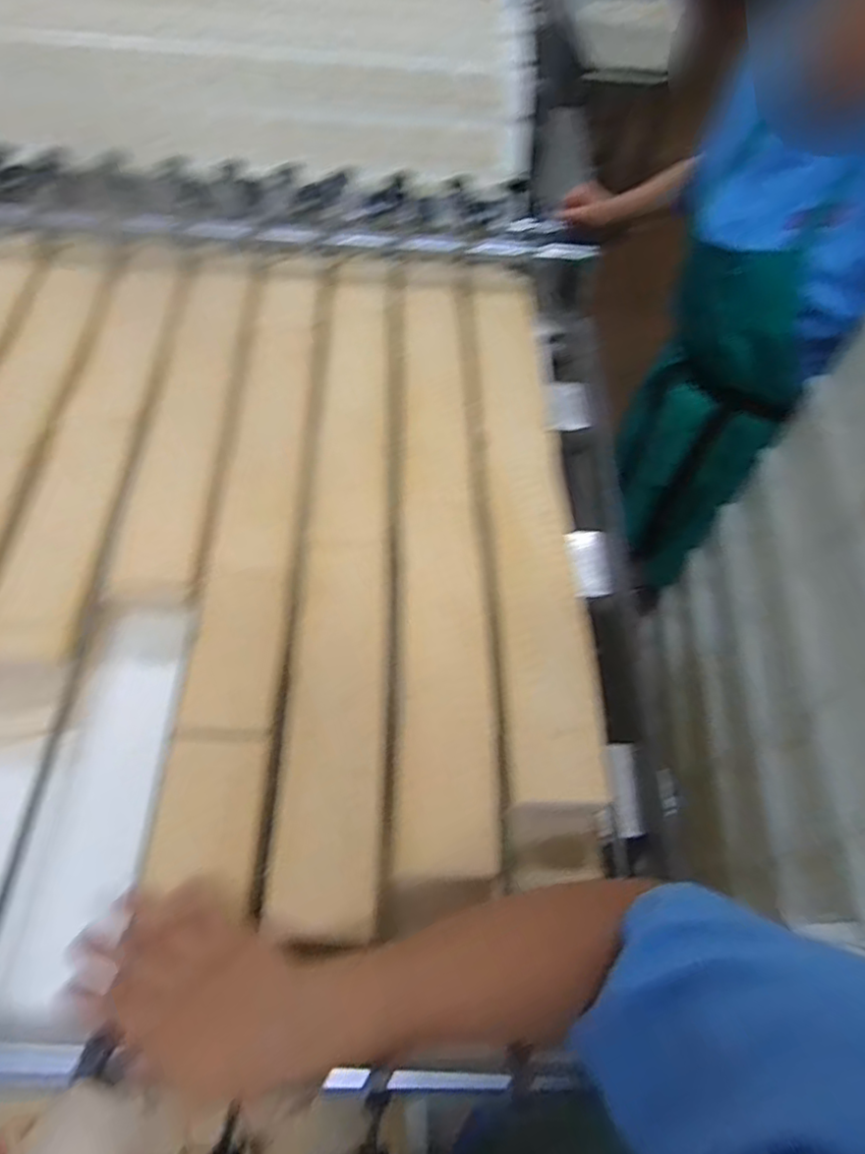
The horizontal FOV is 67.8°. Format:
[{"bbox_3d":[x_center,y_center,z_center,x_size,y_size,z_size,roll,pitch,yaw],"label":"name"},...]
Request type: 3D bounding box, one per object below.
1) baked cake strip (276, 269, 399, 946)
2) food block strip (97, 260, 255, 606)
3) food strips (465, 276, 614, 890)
[{"bbox_3d":[-0.078,-0.060,0.628,0.076,0.023,0.717,1,59,-3],"label":"baked cake strip"},{"bbox_3d":[-0.257,-0.180,0.689,0.078,0.016,0.465,2,59,-3],"label":"food block strip"},{"bbox_3d":[0.094,-0.065,0.656,0.097,0.048,0.673,1,59,-3],"label":"food strips"}]

